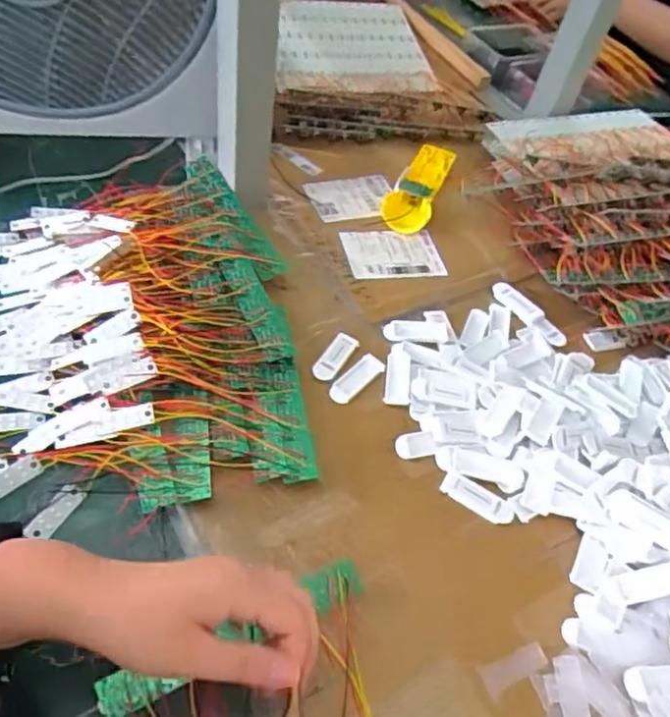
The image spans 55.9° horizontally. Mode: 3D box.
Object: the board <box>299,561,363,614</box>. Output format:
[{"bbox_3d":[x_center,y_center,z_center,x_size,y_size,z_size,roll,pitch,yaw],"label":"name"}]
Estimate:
[{"bbox_3d":[-0.001,0.157,0.434,0.042,0.005,0.025,-15,87,-23],"label":"board"}]

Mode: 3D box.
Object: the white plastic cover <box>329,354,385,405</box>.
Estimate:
[{"bbox_3d":[0.019,0.018,0.549,0.021,0.006,0.057,35,57,20],"label":"white plastic cover"}]

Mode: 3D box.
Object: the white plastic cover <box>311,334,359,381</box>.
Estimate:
[{"bbox_3d":[0.000,-0.001,0.563,0.020,0.008,0.054,27,55,15],"label":"white plastic cover"}]

